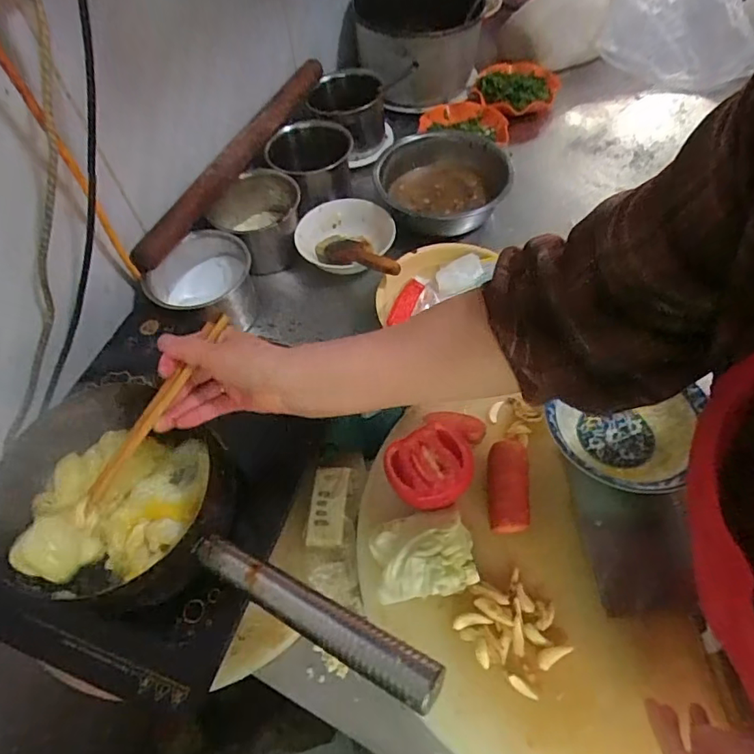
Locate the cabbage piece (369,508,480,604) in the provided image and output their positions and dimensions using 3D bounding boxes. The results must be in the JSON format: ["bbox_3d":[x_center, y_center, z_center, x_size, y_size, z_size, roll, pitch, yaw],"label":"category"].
[{"bbox_3d":[0.041,0.157,0.458,0.086,0.033,0.070,-7,57,0],"label":"cabbage piece"}]

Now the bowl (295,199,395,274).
[{"bbox_3d":[-0.049,-0.200,0.749,0.145,0.055,0.133,-2,58,3],"label":"bowl"}]

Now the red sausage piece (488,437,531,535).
[{"bbox_3d":[0.124,0.104,0.493,0.039,0.040,0.087,1,58,5],"label":"red sausage piece"}]

